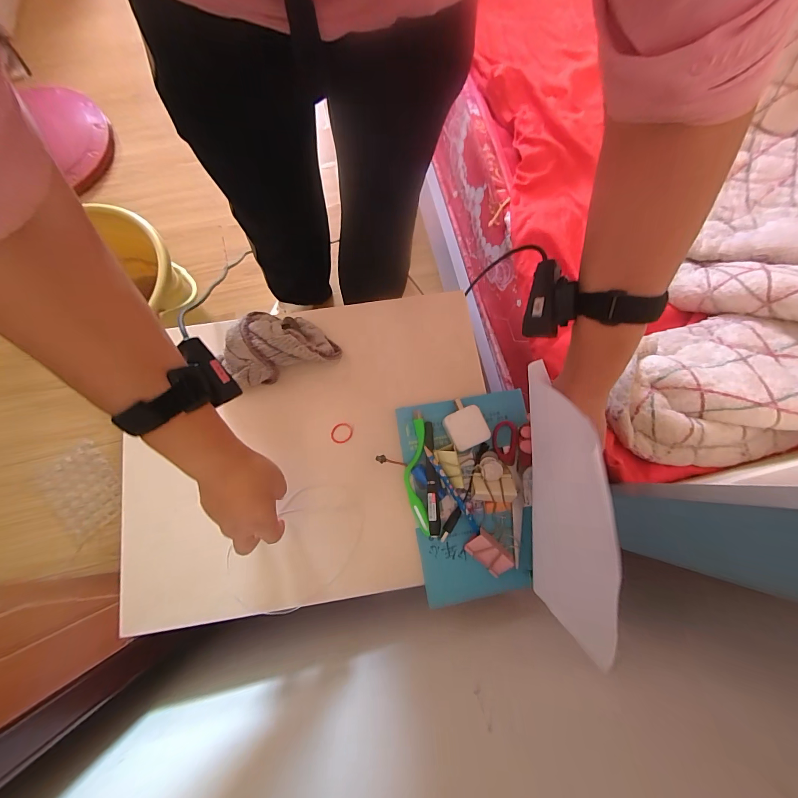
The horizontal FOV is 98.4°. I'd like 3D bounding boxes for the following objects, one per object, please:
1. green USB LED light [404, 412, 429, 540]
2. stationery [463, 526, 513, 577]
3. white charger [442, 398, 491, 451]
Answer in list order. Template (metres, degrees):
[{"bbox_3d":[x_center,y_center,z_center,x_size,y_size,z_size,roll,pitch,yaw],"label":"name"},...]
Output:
[{"bbox_3d":[0.020,0.090,0.429,0.027,0.016,0.148,-1,77,-2],"label":"green USB LED light"},{"bbox_3d":[0.107,0.182,0.406,0.051,0.028,0.033,41,80,7],"label":"stationery"},{"bbox_3d":[0.082,0.032,0.439,0.050,0.022,0.060,-26,79,-7],"label":"white charger"}]

